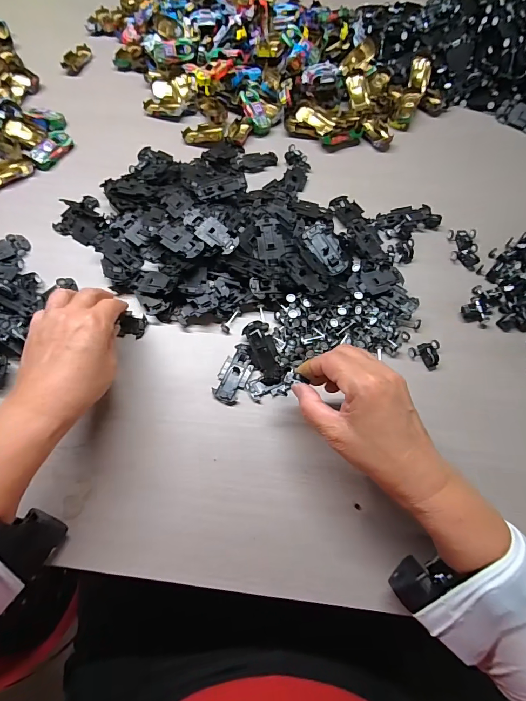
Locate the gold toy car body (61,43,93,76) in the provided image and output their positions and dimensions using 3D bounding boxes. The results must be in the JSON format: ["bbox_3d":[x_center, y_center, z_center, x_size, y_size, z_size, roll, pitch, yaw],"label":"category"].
[{"bbox_3d":[-0.306,-0.479,0.594,0.033,0.014,0.062,20,66,10],"label":"gold toy car body"}]

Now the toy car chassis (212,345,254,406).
[{"bbox_3d":[-0.029,0.023,0.376,0.030,0.006,0.065,22,66,10],"label":"toy car chassis"}]

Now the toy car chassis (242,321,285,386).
[{"bbox_3d":[0.001,0.001,0.378,0.027,0.016,0.068,-16,65,-8],"label":"toy car chassis"}]

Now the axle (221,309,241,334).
[{"bbox_3d":[-0.036,-0.034,0.402,0.010,0.009,0.030,27,67,12],"label":"axle"}]

